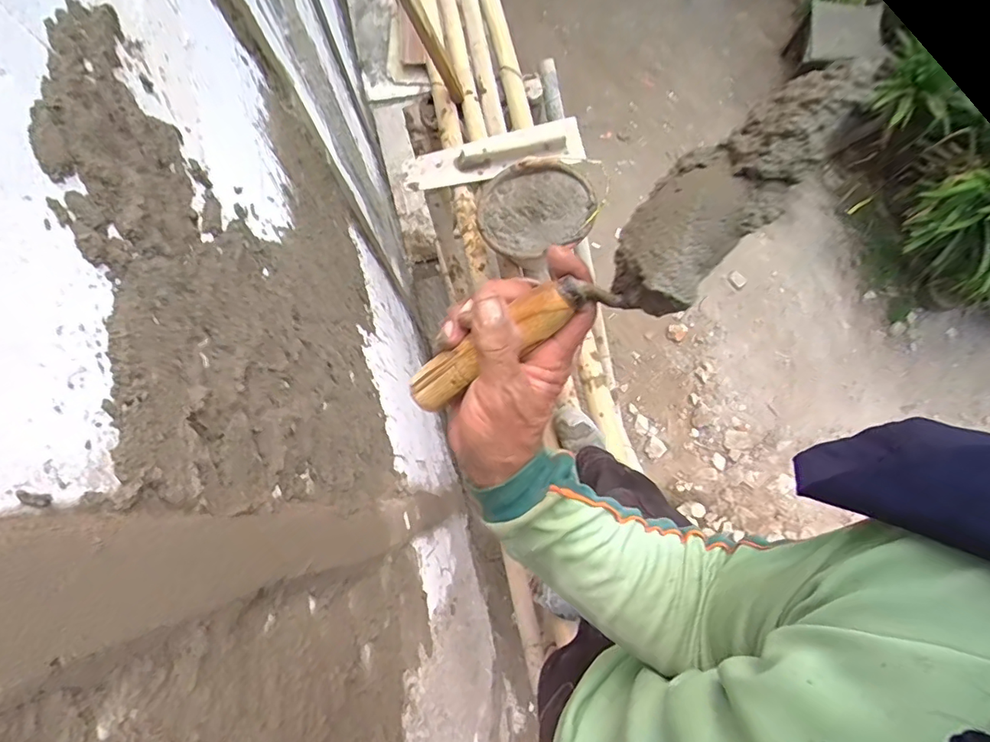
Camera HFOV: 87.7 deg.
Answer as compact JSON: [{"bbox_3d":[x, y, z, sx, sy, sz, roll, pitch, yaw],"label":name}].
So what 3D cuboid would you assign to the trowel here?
[{"bbox_3d":[0.065,-0.051,0.294,0.283,0.042,0.066,-35,79,27],"label":"trowel"}]

